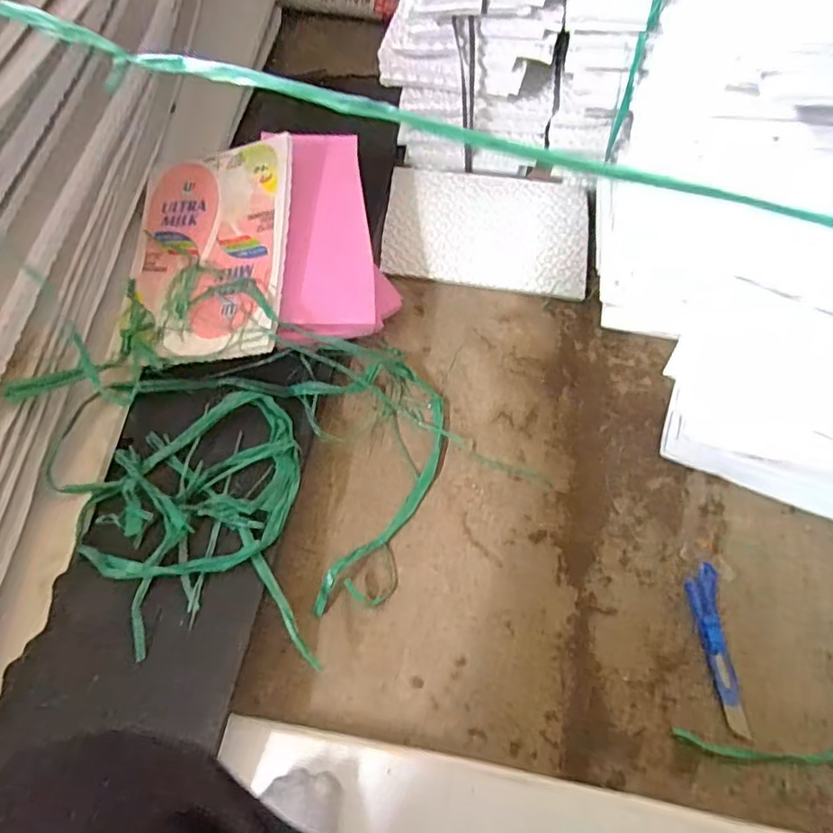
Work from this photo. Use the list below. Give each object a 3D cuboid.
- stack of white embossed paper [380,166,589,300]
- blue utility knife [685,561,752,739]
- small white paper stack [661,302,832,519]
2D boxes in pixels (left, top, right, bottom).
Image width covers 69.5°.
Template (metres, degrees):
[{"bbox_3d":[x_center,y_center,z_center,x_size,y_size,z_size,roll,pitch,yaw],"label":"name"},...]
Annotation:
[{"bbox_3d":[0.094,-0.254,0.810,0.267,0.011,0.185,7,67,3],"label":"stack of white embossed paper"},{"bbox_3d":[0.301,0.230,0.602,0.031,0.008,0.159,-1,67,0],"label":"blue utility knife"},{"bbox_3d":[0.415,-0.008,0.647,0.275,0.114,0.192,19,69,7],"label":"small white paper stack"}]

